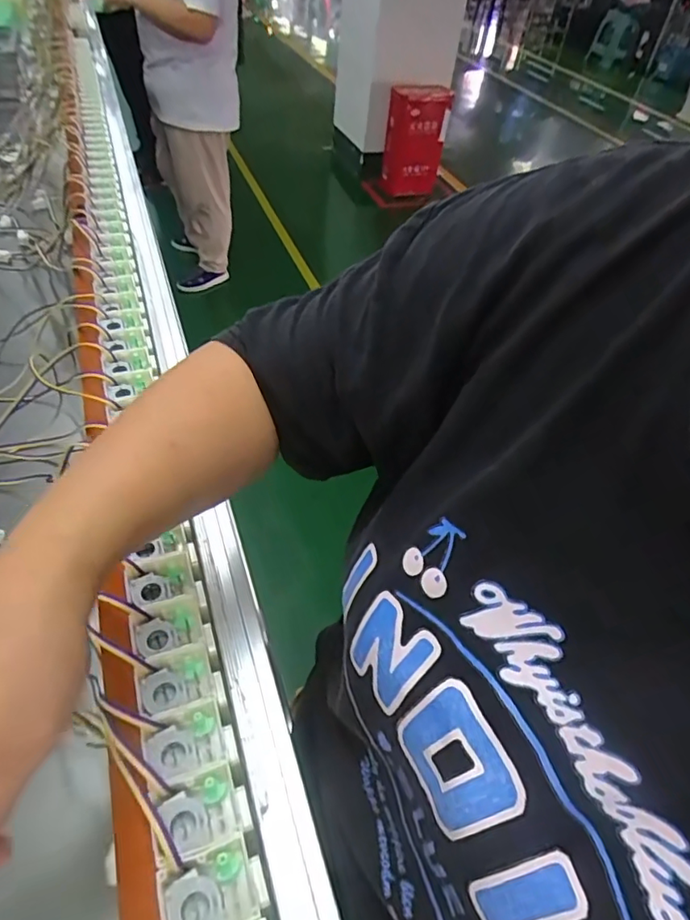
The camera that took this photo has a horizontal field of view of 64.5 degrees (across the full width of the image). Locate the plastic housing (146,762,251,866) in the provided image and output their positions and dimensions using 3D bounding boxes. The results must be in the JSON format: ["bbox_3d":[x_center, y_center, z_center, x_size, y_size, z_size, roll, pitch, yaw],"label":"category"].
[{"bbox_3d":[-0.077,0.191,0.293,0.048,0.029,0.035,-16,50,-20],"label":"plastic housing"}]

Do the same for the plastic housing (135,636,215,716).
[{"bbox_3d":[-0.103,0.135,0.333,0.043,0.020,0.038,-10,49,-16],"label":"plastic housing"}]

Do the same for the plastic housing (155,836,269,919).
[{"bbox_3d":[-0.064,0.212,0.267,0.048,0.019,0.034,-13,50,-18],"label":"plastic housing"}]

